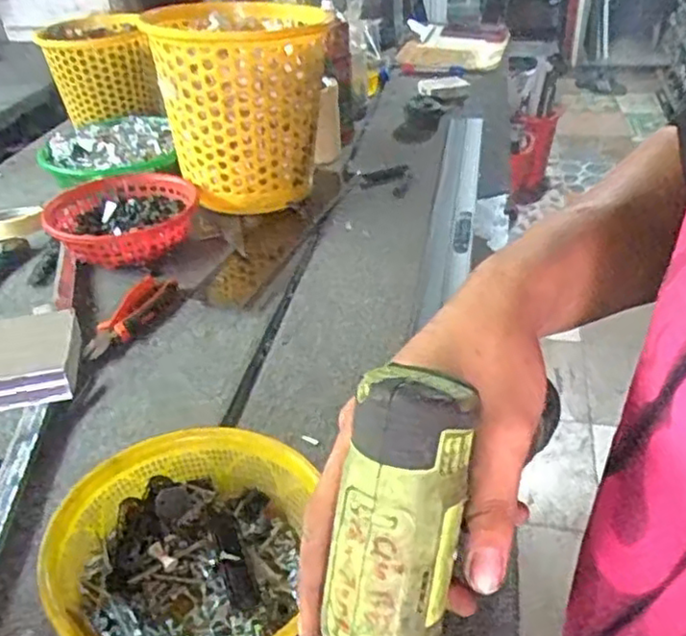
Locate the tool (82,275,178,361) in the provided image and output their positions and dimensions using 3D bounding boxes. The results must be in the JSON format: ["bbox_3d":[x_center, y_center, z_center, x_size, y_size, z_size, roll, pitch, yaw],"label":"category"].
[{"bbox_3d":[-0.235,-0.002,0.762,0.060,0.014,0.142,8,36,11],"label":"tool"}]

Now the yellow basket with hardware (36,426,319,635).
[{"bbox_3d":[-0.108,0.170,0.473,0.176,0.070,0.194,1,35,3],"label":"yellow basket with hardware"}]

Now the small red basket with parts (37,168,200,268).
[{"bbox_3d":[-0.284,-0.126,0.894,0.196,0.058,0.168,-22,39,-25],"label":"small red basket with parts"}]

